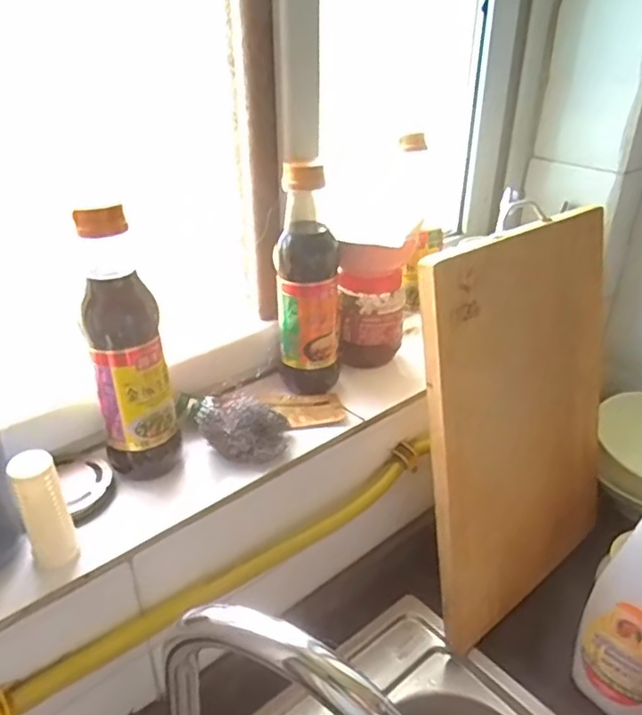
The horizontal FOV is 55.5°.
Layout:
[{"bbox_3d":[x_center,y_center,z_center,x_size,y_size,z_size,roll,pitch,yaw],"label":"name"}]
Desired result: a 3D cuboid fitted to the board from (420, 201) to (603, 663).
[{"bbox_3d":[0.229,0.062,0.666,0.305,0.414,0.023,-26,25,-34],"label":"board"}]

